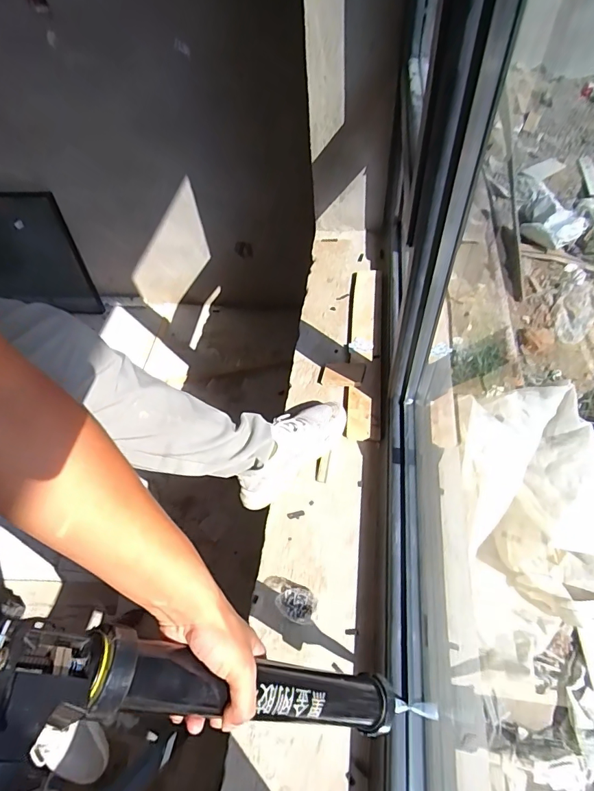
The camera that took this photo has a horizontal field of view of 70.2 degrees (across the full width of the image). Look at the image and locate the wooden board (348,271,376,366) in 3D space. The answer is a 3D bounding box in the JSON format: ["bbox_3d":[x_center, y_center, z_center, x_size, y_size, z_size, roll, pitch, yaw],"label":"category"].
[{"bbox_3d":[0.173,-0.211,1.112,0.066,0.029,0.355,2,55,7],"label":"wooden board"}]

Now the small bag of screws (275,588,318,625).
[{"bbox_3d":[-0.001,0.359,0.726,0.070,0.017,0.054,9,56,11],"label":"small bag of screws"}]

